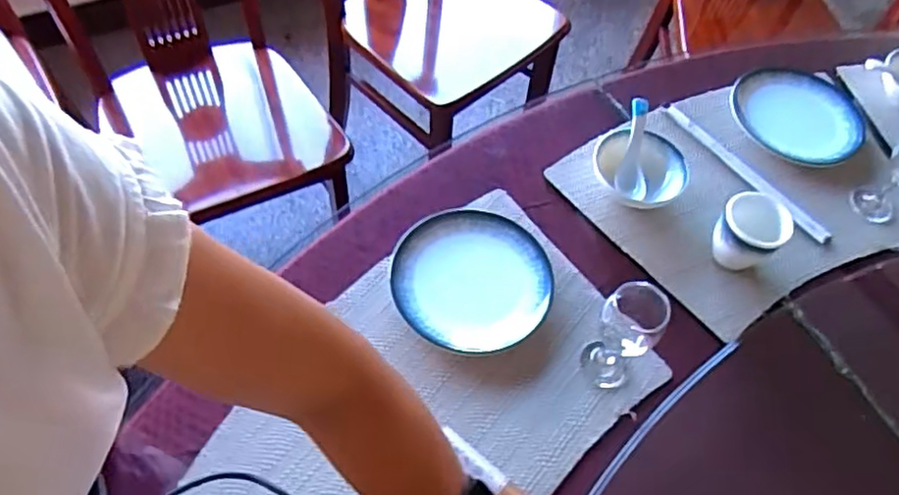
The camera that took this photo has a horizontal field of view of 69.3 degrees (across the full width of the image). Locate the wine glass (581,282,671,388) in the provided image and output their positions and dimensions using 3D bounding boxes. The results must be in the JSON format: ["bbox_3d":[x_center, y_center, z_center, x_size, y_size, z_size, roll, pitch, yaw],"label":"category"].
[{"bbox_3d":[0.170,0.087,0.638,0.056,0.132,0.053,31,61,14],"label":"wine glass"}]

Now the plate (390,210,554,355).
[{"bbox_3d":[0.028,0.034,0.726,0.174,0.027,0.173,2,58,-3],"label":"plate"}]

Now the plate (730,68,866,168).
[{"bbox_3d":[0.486,-0.188,0.909,0.172,0.018,0.173,2,58,-3],"label":"plate"}]

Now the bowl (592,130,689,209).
[{"bbox_3d":[0.235,-0.090,0.810,0.108,0.051,0.106,2,58,-3],"label":"bowl"}]

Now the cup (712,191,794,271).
[{"bbox_3d":[0.336,-0.009,0.743,0.069,0.089,0.066,2,58,-3],"label":"cup"}]

